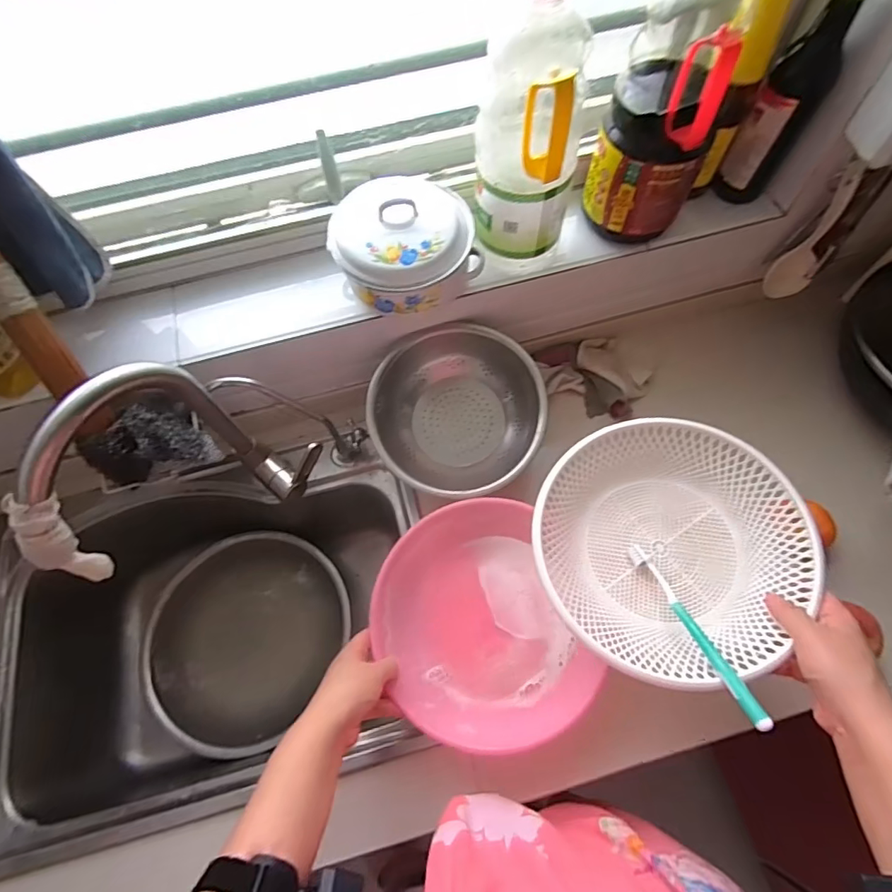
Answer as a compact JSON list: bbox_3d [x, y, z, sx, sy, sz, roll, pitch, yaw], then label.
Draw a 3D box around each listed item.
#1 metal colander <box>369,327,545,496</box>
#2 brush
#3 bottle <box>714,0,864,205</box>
[{"bbox_3d":[0.015,-0.039,0.657,0.217,0.098,0.212,-1,66,3],"label":"metal colander"},{"bbox_3d":[0.228,0.168,0.460,0.015,0.013,0.186,-19,43,-5],"label":"brush"},{"bbox_3d":[0.393,-0.400,0.563,0.058,0.246,0.061,40,74,18],"label":"bottle"}]

